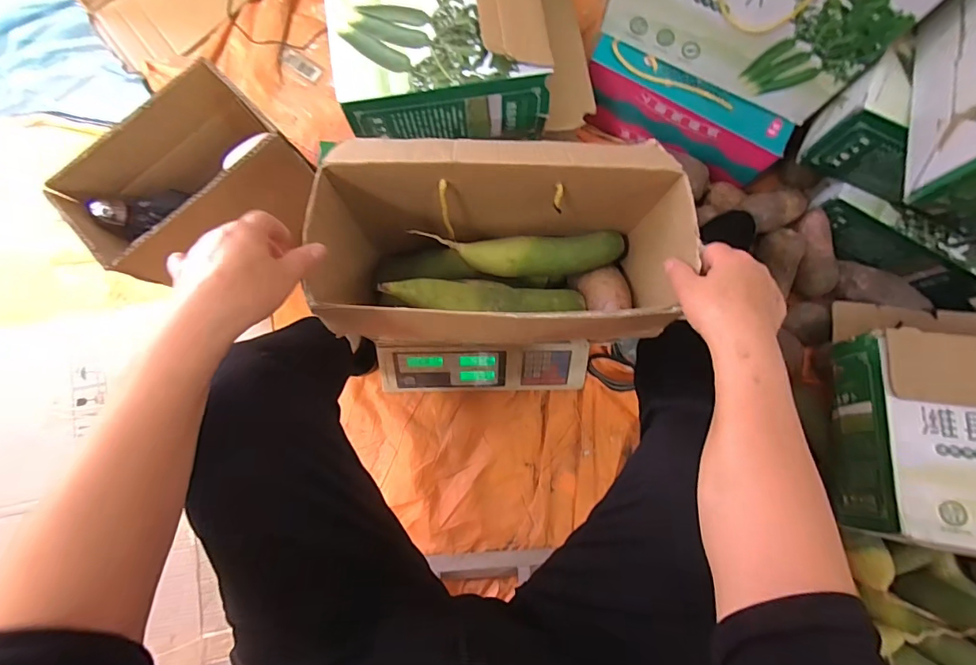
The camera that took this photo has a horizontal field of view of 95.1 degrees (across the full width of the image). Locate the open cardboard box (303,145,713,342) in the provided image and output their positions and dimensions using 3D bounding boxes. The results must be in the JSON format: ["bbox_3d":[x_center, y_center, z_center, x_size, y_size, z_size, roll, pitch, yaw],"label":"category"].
[{"bbox_3d":[0.014,-0.083,0.536,0.362,0.240,0.201,0,81,0],"label":"open cardboard box"}]

